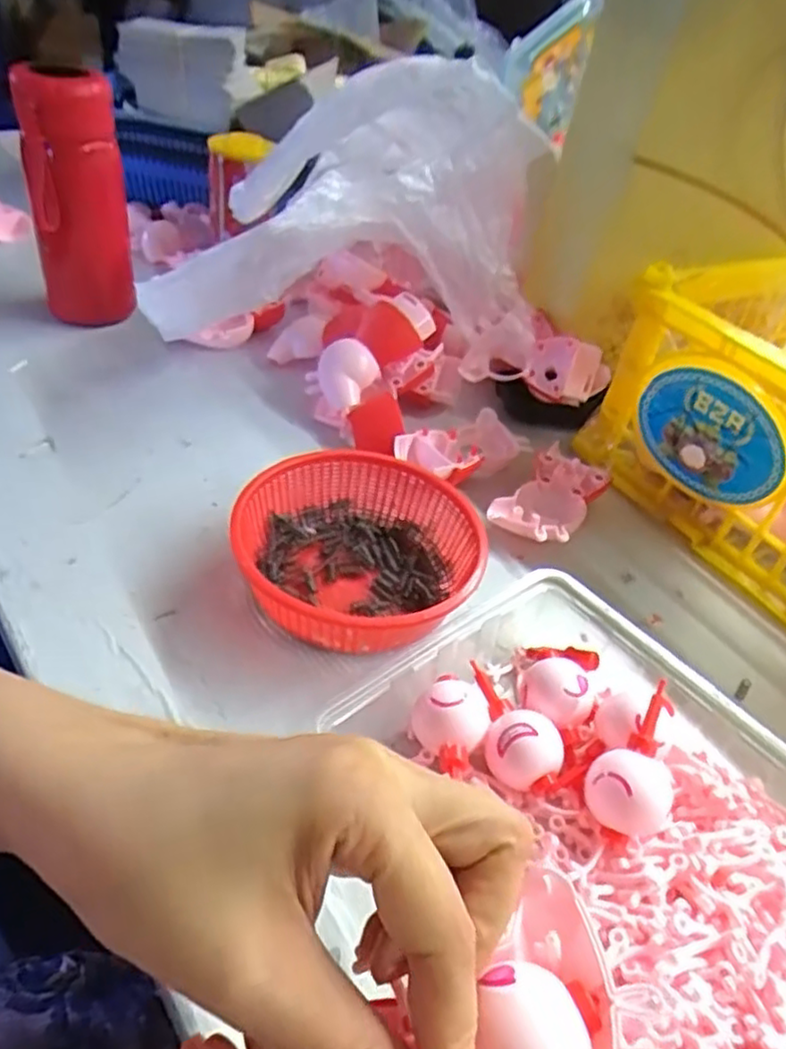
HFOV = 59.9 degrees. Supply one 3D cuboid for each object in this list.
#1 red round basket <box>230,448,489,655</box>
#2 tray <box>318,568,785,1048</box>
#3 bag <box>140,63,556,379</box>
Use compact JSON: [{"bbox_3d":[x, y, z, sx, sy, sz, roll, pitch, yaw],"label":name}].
[{"bbox_3d":[-0.023,0.013,0.384,0.123,0.047,0.134,6,41,-6],"label":"red round basket"},{"bbox_3d":[0.102,0.124,0.288,0.164,0.039,0.230,-19,49,-31],"label":"tray"},{"bbox_3d":[-0.035,-0.218,0.515,0.286,0.204,0.128,3,41,-9],"label":"bag"}]

